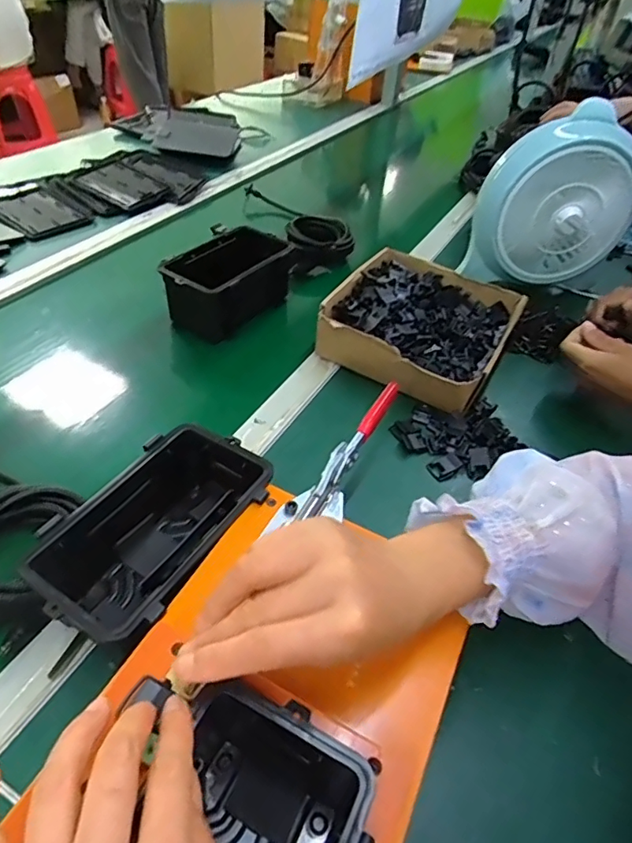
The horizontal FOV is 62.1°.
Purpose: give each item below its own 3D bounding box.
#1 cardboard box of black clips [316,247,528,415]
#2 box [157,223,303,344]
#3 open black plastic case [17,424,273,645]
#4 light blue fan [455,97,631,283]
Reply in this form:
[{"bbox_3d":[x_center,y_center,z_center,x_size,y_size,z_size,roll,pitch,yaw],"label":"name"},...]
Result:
[{"bbox_3d":[0.139,-0.128,0.679,0.215,0.065,0.239,25,47,18],"label":"cardboard box of black clips"},{"bbox_3d":[-0.118,-0.191,0.711,0.113,0.085,0.167,24,47,17],"label":"box"},{"bbox_3d":[-0.120,0.095,0.413,0.106,0.088,0.176,27,48,20],"label":"open black plastic case"},{"bbox_3d":[0.345,-0.315,0.768,0.206,0.233,0.092,15,45,9],"label":"light blue fan"}]

